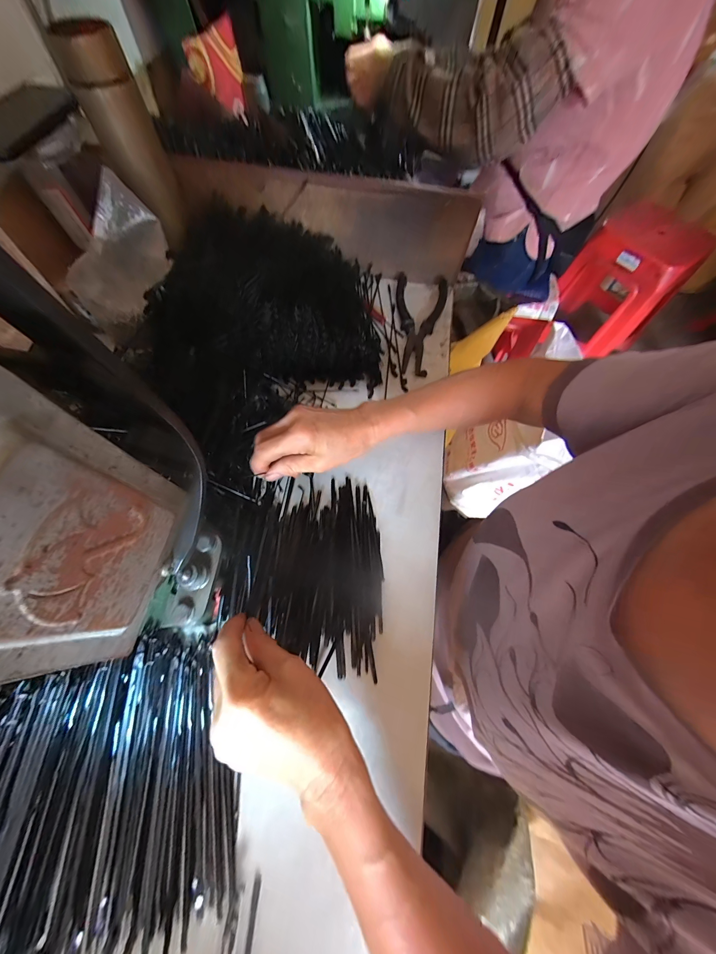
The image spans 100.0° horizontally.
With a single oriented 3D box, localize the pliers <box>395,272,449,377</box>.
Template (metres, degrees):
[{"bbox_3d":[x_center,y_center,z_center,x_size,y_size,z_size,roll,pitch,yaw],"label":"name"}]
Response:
[{"bbox_3d":[0.090,-0.232,0.440,0.076,0.018,0.189,9,67,1],"label":"pliers"}]

